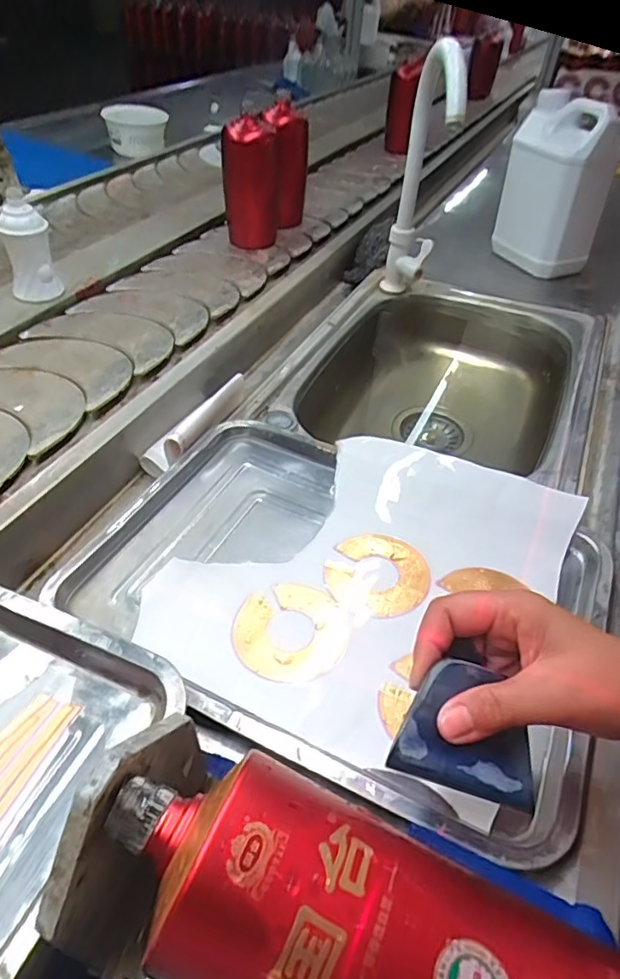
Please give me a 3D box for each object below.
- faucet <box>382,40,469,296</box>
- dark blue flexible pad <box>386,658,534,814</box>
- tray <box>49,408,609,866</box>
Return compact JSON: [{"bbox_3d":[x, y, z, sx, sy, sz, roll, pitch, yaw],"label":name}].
[{"bbox_3d":[0.141,-0.379,0.747,0.055,0.288,0.251,8,43,3],"label":"faucet"},{"bbox_3d":[0.082,0.119,0.286,0.073,0.006,0.058,22,72,-5],"label":"dark blue flexible pad"},{"bbox_3d":[0.024,0.059,0.456,0.383,0.038,0.300,22,46,17],"label":"tray"}]

